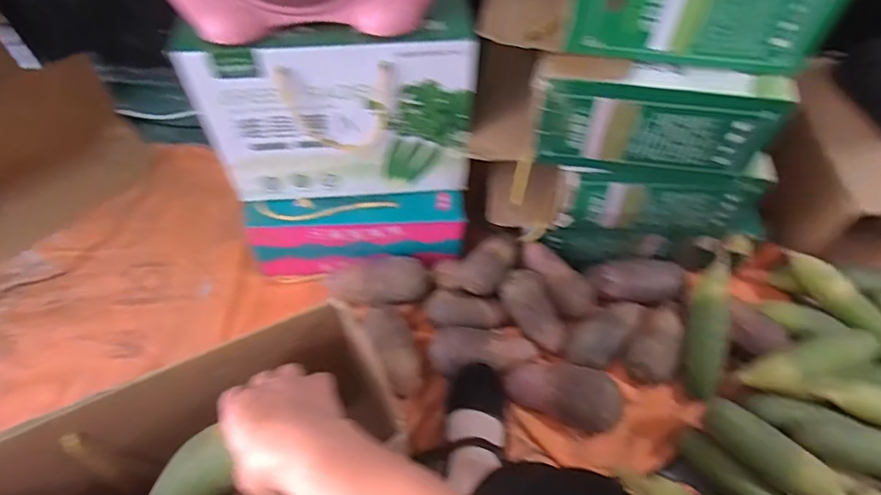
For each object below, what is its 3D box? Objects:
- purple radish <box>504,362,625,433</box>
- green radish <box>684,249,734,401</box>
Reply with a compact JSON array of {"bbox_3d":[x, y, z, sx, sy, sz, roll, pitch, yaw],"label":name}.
[{"bbox_3d":[0.174,0.206,0.739,0.162,0.063,0.074,17,58,12],"label":"purple radish"},{"bbox_3d":[0.403,0.113,0.779,0.046,0.047,0.220,12,81,8],"label":"green radish"}]

